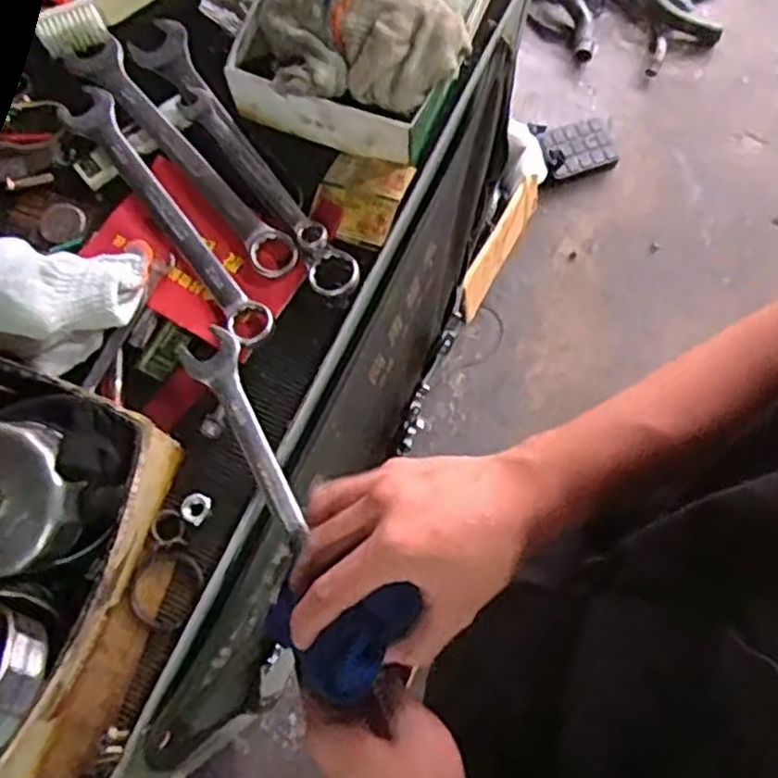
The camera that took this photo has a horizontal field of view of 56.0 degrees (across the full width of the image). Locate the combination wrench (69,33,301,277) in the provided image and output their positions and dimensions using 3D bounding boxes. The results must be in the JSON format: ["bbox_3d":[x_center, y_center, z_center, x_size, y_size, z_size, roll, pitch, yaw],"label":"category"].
[{"bbox_3d":[-0.149,-0.168,0.521,0.036,0.009,0.244,-38,76,-11],"label":"combination wrench"}]

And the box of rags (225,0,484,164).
[{"bbox_3d":[-0.019,-0.268,0.517,0.162,0.076,0.171,17,74,6],"label":"box of rags"}]

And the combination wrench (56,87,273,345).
[{"bbox_3d":[-0.155,-0.124,0.508,0.033,0.009,0.240,-37,76,-10],"label":"combination wrench"}]

